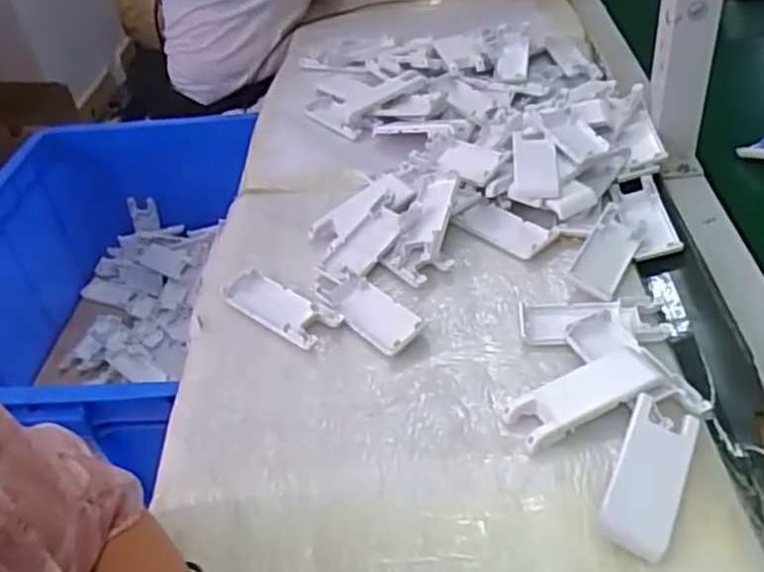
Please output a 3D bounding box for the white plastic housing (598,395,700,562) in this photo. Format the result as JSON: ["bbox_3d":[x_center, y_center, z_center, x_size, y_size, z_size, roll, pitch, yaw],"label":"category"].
[{"bbox_3d":[0.156,0.111,0.422,0.038,0.015,0.097,15,45,25],"label":"white plastic housing"}]

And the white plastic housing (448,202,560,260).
[{"bbox_3d":[0.107,-0.051,0.634,0.041,0.014,0.085,-35,47,-28],"label":"white plastic housing"}]

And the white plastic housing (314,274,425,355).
[{"bbox_3d":[-0.013,0.014,0.565,0.039,0.016,0.103,-35,47,-28],"label":"white plastic housing"}]

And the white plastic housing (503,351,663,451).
[{"bbox_3d":[0.129,0.071,0.468,0.094,0.015,0.040,-24,46,-5],"label":"white plastic housing"}]

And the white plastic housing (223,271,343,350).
[{"bbox_3d":[-0.084,0.016,0.581,0.107,0.016,0.037,25,51,33],"label":"white plastic housing"}]

